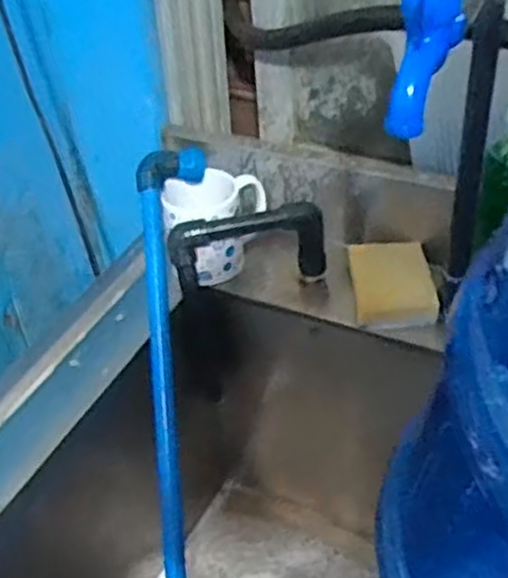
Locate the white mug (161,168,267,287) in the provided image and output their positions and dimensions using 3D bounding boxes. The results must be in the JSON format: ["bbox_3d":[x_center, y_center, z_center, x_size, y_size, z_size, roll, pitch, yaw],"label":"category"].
[{"bbox_3d":[-0.035,-0.069,0.831,0.122,0.096,0.069,-30,46,-28],"label":"white mug"}]

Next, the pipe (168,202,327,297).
[{"bbox_3d":[-0.005,-0.043,0.793,0.154,0.079,0.034,-8,40,-5],"label":"pipe"}]

